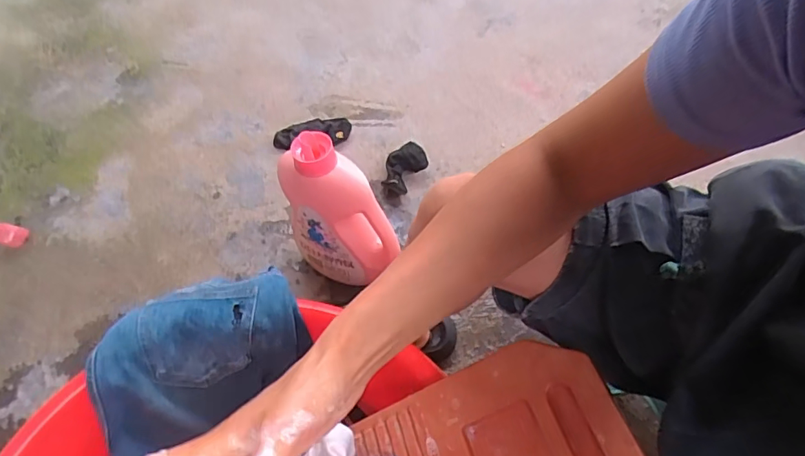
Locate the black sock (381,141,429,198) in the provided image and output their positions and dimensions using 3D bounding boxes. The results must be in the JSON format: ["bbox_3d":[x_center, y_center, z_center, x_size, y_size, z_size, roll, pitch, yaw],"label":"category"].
[{"bbox_3d":[-0.003,-0.119,0.993,0.071,0.064,0.107,32,64,23],"label":"black sock"}]

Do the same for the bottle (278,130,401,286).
[{"bbox_3d":[-0.099,-0.011,0.782,0.175,0.296,0.079,23,60,19],"label":"bottle"}]

